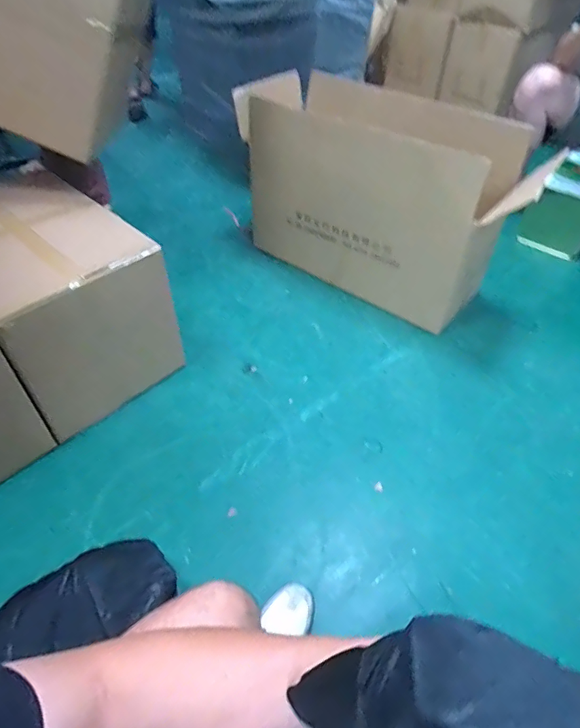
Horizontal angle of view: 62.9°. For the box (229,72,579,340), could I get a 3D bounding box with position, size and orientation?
[{"bbox_3d":[0.286,-0.537,1.518,0.892,0.563,0.413,35,55,29],"label":"box"}]

